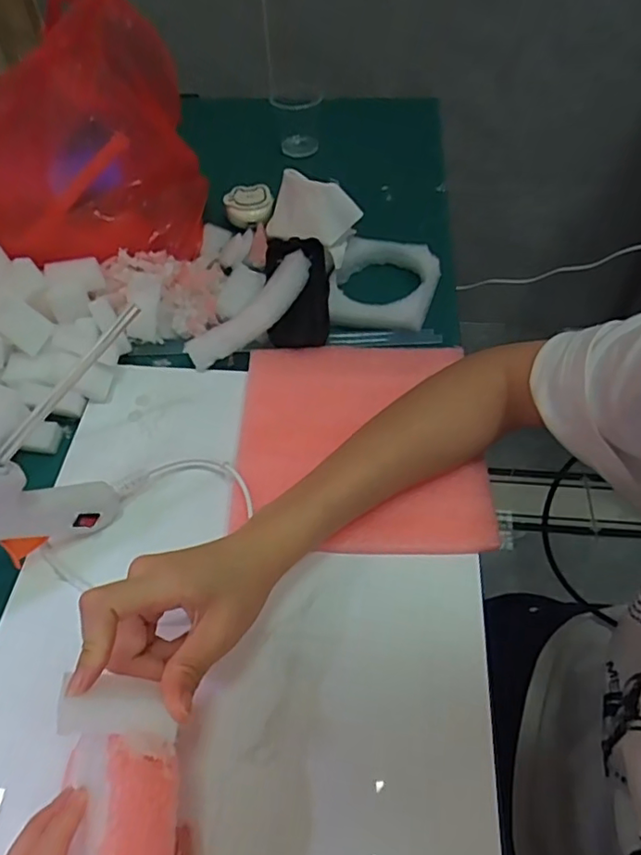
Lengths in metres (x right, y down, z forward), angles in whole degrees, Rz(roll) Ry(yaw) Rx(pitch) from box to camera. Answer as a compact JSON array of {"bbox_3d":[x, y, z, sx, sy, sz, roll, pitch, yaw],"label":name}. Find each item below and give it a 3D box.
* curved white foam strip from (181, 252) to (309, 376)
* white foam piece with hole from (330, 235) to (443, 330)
[{"bbox_3d":[-0.048,-0.098,0.482,0.047,0.032,0.134,38,63,25],"label":"curved white foam strip"},{"bbox_3d":[0.057,-0.130,0.523,0.093,0.028,0.100,7,54,7],"label":"white foam piece with hole"}]

